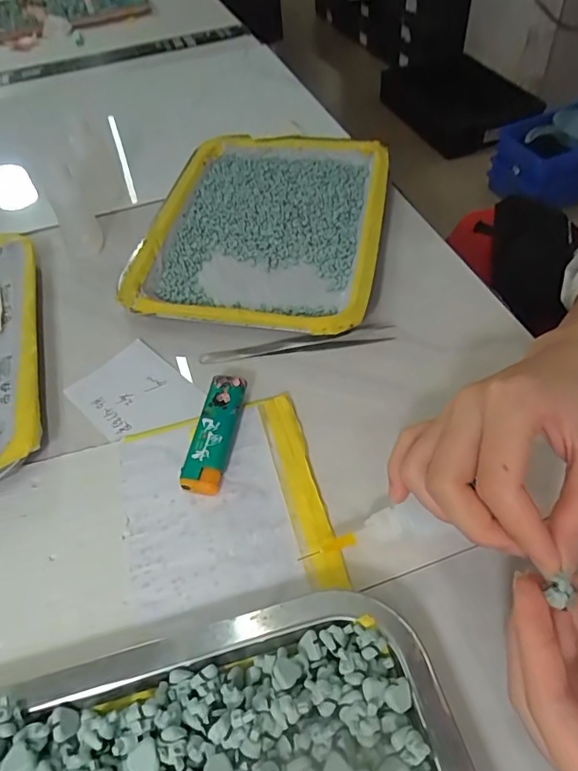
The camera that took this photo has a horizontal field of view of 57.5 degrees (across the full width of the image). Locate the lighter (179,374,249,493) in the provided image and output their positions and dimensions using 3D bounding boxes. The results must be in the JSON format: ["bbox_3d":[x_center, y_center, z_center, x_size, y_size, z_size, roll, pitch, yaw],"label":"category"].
[{"bbox_3d":[-0.044,0.029,0.320,0.024,0.013,0.077,5,52,10],"label":"lighter"}]

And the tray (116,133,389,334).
[{"bbox_3d":[-0.016,-0.148,0.449,0.184,0.027,0.270,5,52,10],"label":"tray"}]

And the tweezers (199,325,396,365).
[{"bbox_3d":[0.005,-0.030,0.371,0.135,0.008,0.014,-8,51,-1],"label":"tweezers"}]

